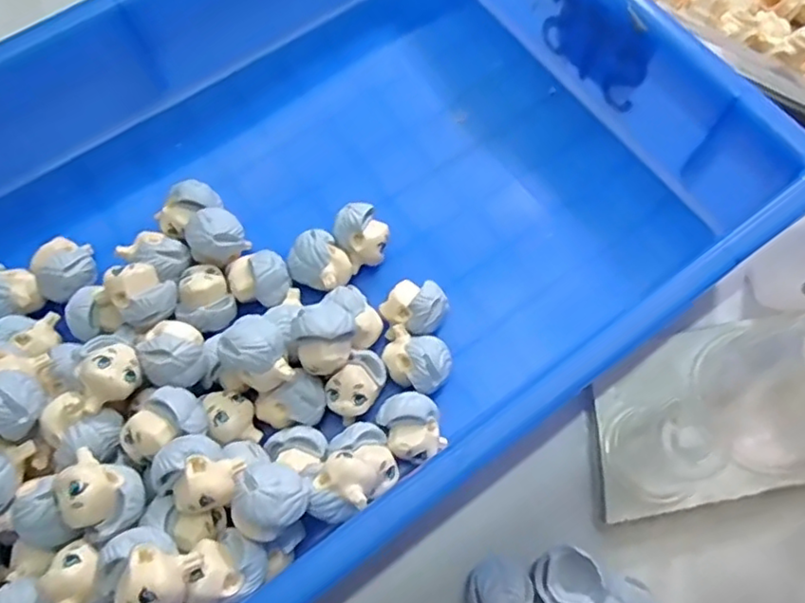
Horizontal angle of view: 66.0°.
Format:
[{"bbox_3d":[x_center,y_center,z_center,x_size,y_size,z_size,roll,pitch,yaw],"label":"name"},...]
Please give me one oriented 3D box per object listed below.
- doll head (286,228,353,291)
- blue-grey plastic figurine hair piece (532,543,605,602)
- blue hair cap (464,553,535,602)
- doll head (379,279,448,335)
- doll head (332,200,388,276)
[{"bbox_3d":[-0.035,-0.014,0.270,0.023,0.025,0.027,-37,74,-13],"label":"doll head"},{"bbox_3d":[0.062,0.105,0.234,0.024,0.013,0.023,0,70,0],"label":"blue-grey plastic figurine hair piece"},{"bbox_3d":[0.036,0.109,0.233,0.024,0.013,0.022,0,70,0],"label":"blue hair cap"},{"bbox_3d":[0.006,0.003,0.263,0.025,0.025,0.023,0,70,0],"label":"doll head"},{"bbox_3d":[-0.017,-0.027,0.274,0.022,0.026,0.025,-18,71,-7],"label":"doll head"}]

